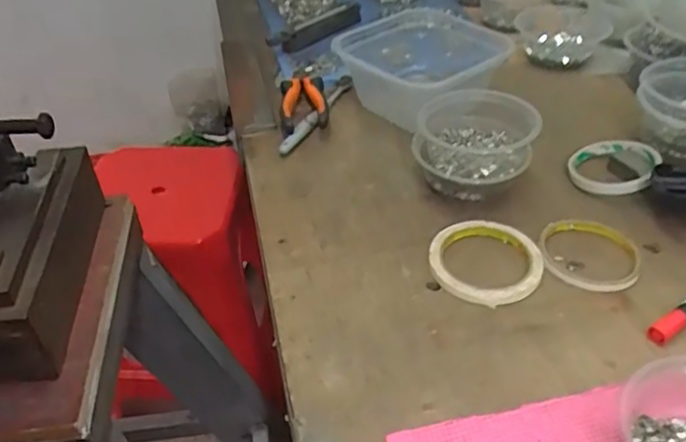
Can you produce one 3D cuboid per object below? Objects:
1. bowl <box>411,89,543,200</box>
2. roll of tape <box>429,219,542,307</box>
[{"bbox_3d":[0.132,-0.077,0.627,0.118,0.074,0.111,-3,40,3],"label":"bowl"},{"bbox_3d":[0.128,0.034,0.551,0.098,0.009,0.102,-3,40,3],"label":"roll of tape"}]

